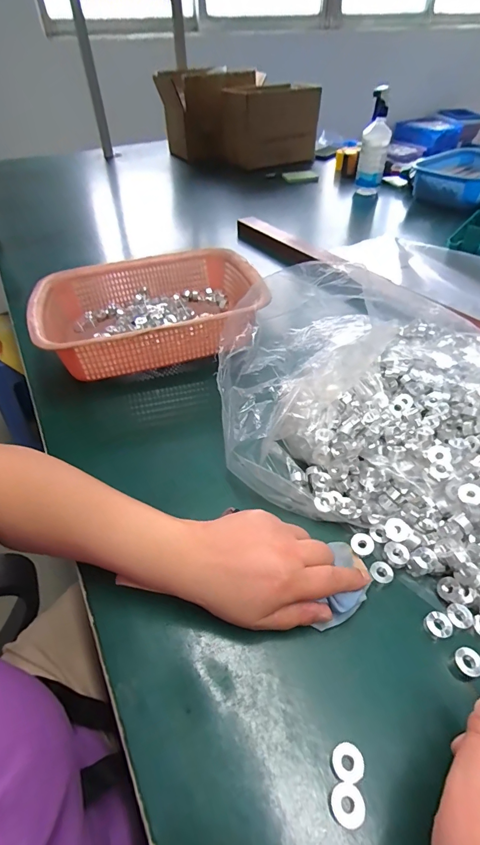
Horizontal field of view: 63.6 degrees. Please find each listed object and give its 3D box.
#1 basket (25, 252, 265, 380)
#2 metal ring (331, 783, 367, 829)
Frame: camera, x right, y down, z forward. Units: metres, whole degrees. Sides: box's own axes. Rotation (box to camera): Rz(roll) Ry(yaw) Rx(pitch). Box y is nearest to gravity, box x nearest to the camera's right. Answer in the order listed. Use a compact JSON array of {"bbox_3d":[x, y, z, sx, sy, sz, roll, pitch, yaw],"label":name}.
[{"bbox_3d":[-0.125,-0.154,0.540,0.290,0.073,0.238,-14,47,-11],"label":"basket"},{"bbox_3d":[0.061,0.219,0.222,0.018,0.008,0.018,-1,46,1],"label":"metal ring"}]

